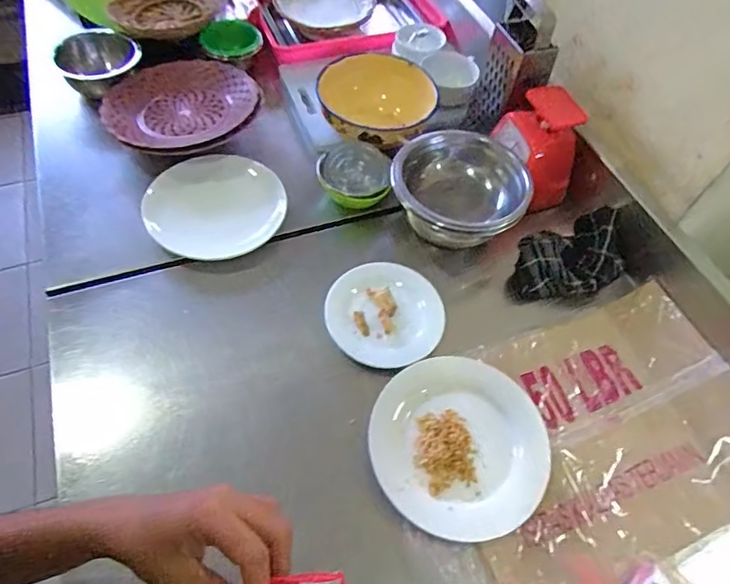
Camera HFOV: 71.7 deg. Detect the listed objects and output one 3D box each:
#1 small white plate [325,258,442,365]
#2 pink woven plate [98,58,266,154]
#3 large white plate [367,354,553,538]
[{"bbox_3d":[0.027,0.024,0.657,0.150,0.021,0.143,2,56,-3],"label":"small white plate"},{"bbox_3d":[-0.288,-0.297,0.799,0.230,0.039,0.214,2,56,-3],"label":"pink woven plate"},{"bbox_3d":[0.103,0.165,0.561,0.184,0.031,0.192,2,56,-3],"label":"large white plate"}]

